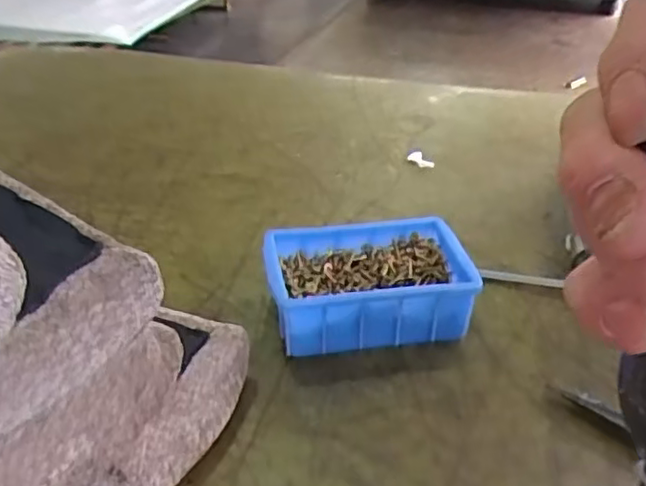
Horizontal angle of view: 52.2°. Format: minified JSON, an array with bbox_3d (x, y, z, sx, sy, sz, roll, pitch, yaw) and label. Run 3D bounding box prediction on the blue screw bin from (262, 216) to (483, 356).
[{"bbox_3d":[0.031,0.029,0.481,0.143,0.052,0.093,-5,34,-10],"label":"blue screw bin"}]

